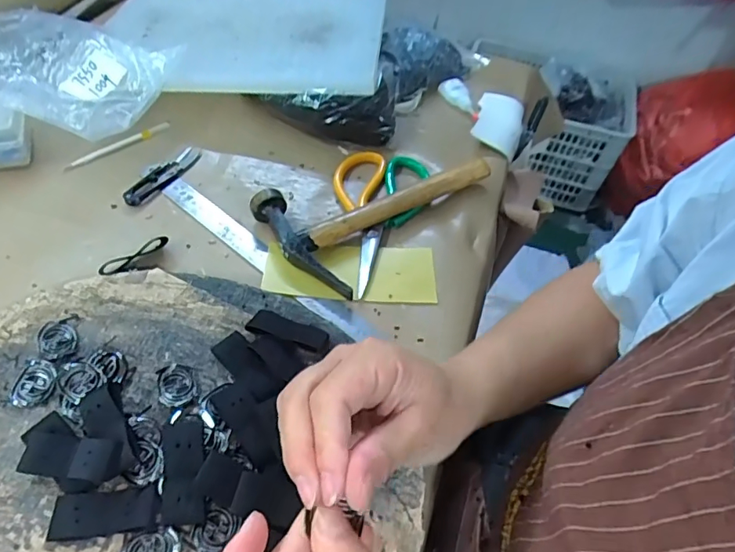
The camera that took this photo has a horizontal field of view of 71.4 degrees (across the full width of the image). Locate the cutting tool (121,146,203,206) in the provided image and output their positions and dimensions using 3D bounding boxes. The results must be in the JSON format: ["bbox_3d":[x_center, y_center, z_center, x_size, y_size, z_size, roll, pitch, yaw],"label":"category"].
[{"bbox_3d":[-0.211,-0.106,0.534,0.029,0.010,0.102,26,52,16],"label":"cutting tool"}]

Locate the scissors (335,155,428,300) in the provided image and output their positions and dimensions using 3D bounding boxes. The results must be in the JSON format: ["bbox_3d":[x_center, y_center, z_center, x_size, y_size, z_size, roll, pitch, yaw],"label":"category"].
[{"bbox_3d":[0.004,-0.067,0.513,0.096,0.015,0.202,13,50,5],"label":"scissors"}]

